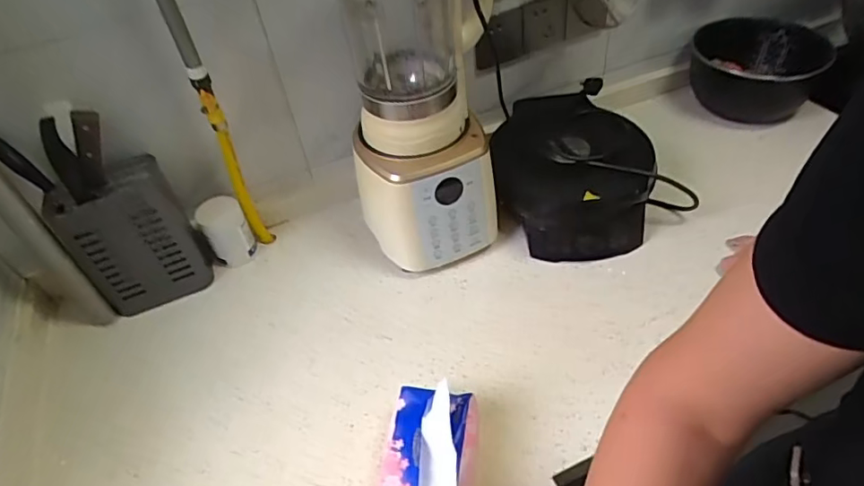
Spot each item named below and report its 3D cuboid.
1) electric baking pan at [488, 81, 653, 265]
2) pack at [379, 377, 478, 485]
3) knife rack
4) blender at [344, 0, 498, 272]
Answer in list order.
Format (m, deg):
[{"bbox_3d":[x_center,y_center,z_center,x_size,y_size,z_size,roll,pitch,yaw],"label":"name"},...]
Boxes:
[{"bbox_3d":[0.233,-0.127,0.917,0.214,0.140,0.294,-3,45,3],"label":"electric baking pan"},{"bbox_3d":[-0.003,0.250,0.610,0.098,0.086,0.163,2,46,8],"label":"pack"},{"bbox_3d":[-0.433,-0.006,0.807,0.145,0.217,0.086,-19,46,-12],"label":"knife rack"},{"bbox_3d":[-0.010,-0.206,0.739,0.209,0.475,0.181,-11,45,-3],"label":"blender"}]

